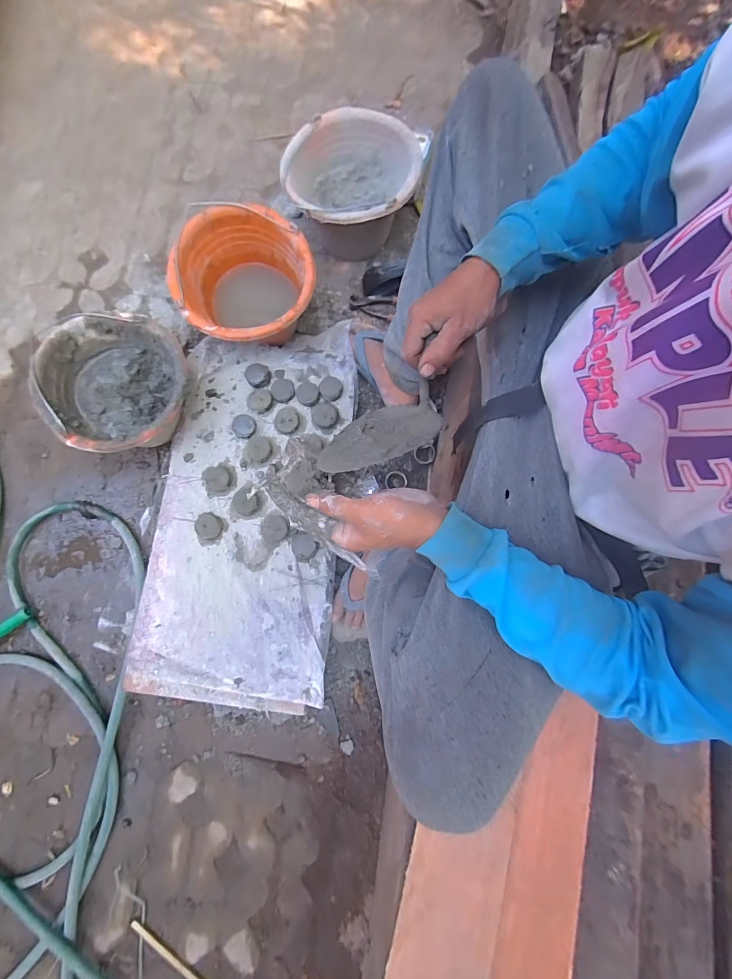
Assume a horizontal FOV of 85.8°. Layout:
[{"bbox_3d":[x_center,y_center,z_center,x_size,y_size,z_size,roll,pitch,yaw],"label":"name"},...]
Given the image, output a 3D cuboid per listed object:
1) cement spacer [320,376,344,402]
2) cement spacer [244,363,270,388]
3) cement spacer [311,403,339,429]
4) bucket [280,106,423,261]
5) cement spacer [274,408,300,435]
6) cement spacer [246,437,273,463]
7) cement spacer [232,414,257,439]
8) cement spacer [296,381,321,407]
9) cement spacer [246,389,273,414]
[{"bbox_3d":[-0.066,-0.190,0.753,0.042,0.021,0.044,0,80,0],"label":"cement spacer"},{"bbox_3d":[-0.206,-0.218,0.755,0.047,0.024,0.045,0,80,0],"label":"cement spacer"},{"bbox_3d":[-0.079,-0.142,0.752,0.050,0.020,0.049,0,80,0],"label":"cement spacer"},{"bbox_3d":[-0.030,-0.608,0.824,0.246,0.165,0.252,0,79,-1],"label":"bucket"},{"bbox_3d":[-0.149,-0.128,0.739,0.047,0.014,0.049,0,80,0],"label":"cement spacer"},{"bbox_3d":[-0.199,-0.074,0.734,0.047,0.013,0.047,0,80,0],"label":"cement spacer"},{"bbox_3d":[-0.227,-0.118,0.735,0.042,0.016,0.042,0,80,0],"label":"cement spacer"},{"bbox_3d":[-0.109,-0.180,0.748,0.043,0.012,0.047,0,80,0],"label":"cement spacer"},{"bbox_3d":[-0.200,-0.166,0.746,0.046,0.020,0.045,0,80,0],"label":"cement spacer"}]

